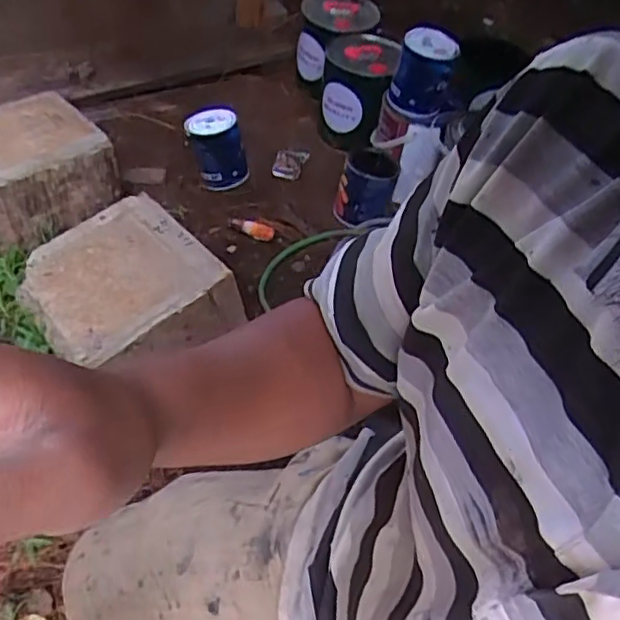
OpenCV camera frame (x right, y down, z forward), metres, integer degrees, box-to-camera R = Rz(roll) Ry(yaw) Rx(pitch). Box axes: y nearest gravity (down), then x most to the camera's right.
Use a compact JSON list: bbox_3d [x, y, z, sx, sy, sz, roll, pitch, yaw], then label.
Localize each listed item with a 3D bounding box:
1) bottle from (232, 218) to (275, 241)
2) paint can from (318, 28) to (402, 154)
[{"bbox_3d":[-0.107,-0.158,1.216,0.081,0.024,0.028,17,51,8],"label":"bottle"},{"bbox_3d":[0.102,-0.481,1.390,0.143,0.206,0.189,10,51,2],"label":"paint can"}]

